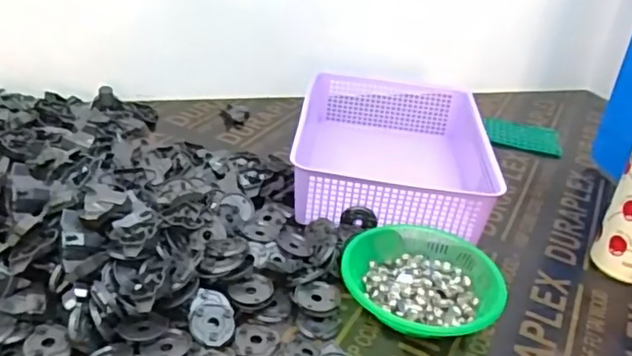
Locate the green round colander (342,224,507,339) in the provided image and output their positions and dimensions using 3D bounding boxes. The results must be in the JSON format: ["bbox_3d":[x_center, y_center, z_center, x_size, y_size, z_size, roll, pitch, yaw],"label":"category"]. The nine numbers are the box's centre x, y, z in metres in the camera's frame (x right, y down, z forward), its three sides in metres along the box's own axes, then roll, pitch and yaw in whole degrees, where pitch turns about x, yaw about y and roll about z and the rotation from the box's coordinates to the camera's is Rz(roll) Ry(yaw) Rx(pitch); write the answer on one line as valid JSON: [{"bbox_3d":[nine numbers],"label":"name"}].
[{"bbox_3d":[0.106,0.106,0.602,0.159,0.043,0.137,9,30,4],"label":"green round colander"}]

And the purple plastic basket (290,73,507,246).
[{"bbox_3d":[0.099,-0.043,0.805,0.241,0.079,0.352,8,30,2],"label":"purple plastic basket"}]

